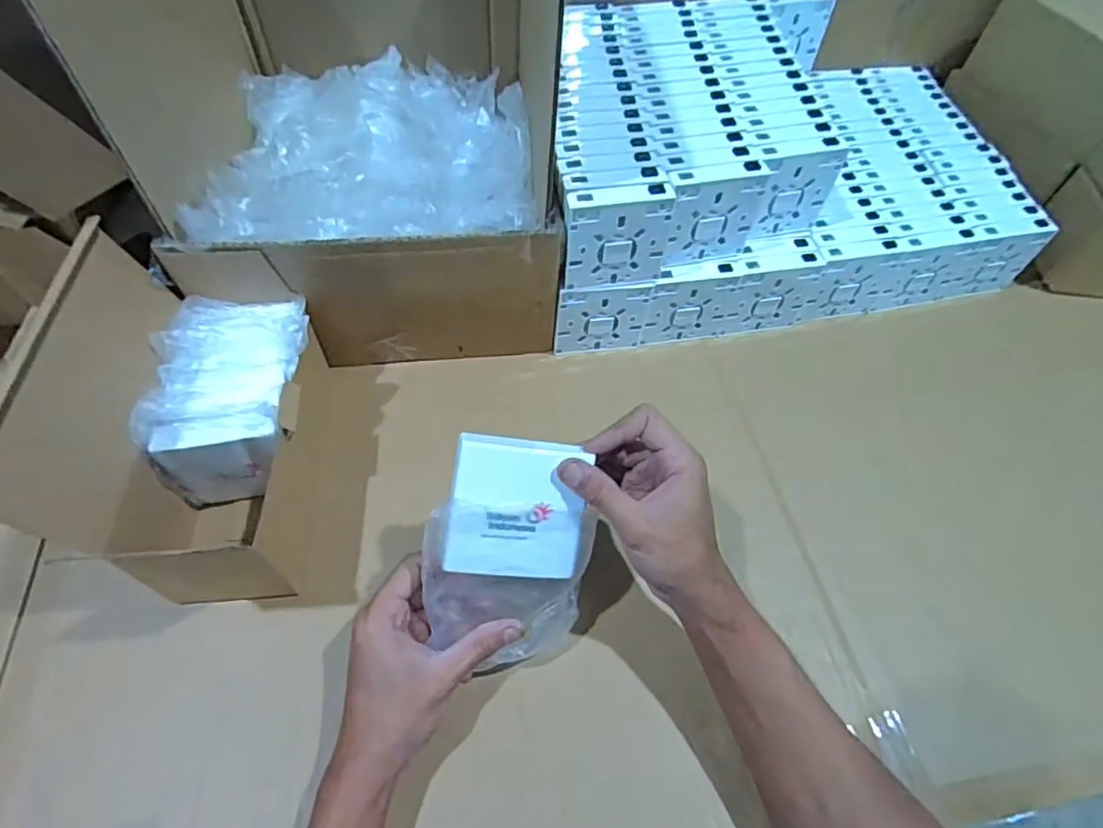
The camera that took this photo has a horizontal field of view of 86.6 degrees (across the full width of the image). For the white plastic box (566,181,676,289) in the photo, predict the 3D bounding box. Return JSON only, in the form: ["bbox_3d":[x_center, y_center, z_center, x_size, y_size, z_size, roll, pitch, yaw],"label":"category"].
[{"bbox_3d":[0.054,-0.146,0.490,0.087,0.084,0.019,-9,55,-5],"label":"white plastic box"}]

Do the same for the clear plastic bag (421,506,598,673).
[{"bbox_3d":[-0.029,0.110,0.382,0.106,0.108,0.016,5,20,-13],"label":"clear plastic bag"}]

